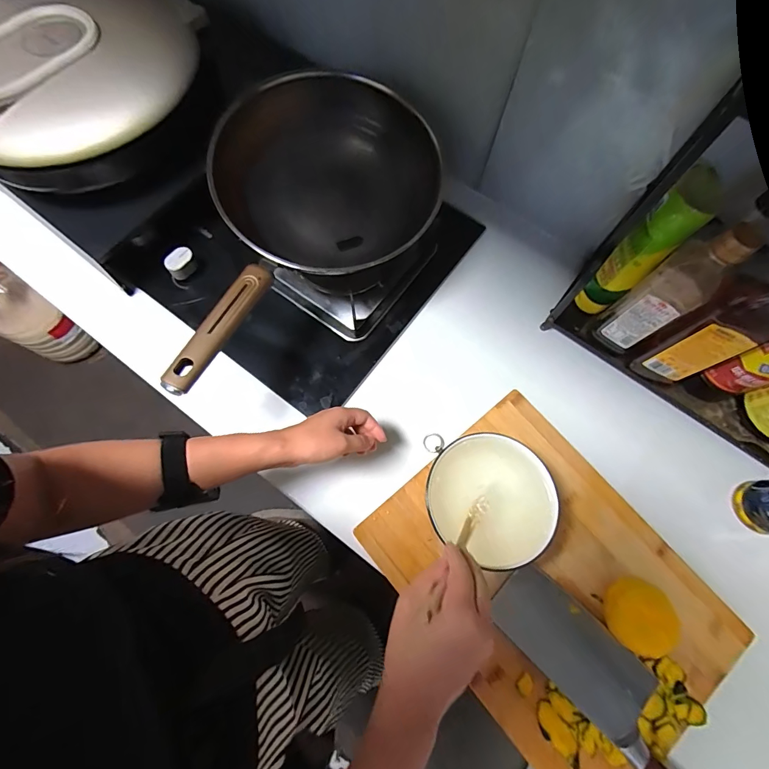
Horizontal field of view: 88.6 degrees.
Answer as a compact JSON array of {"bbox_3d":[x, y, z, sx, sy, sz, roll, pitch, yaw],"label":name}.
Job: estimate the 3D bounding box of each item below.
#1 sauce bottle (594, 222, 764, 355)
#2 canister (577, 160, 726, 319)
[{"bbox_3d":[0.351,-0.114,0.482,0.062,0.230,0.060,-34,76,-12],"label":"sauce bottle"},{"bbox_3d":[0.329,-0.170,0.509,0.050,0.204,0.060,44,75,11],"label":"canister"}]

